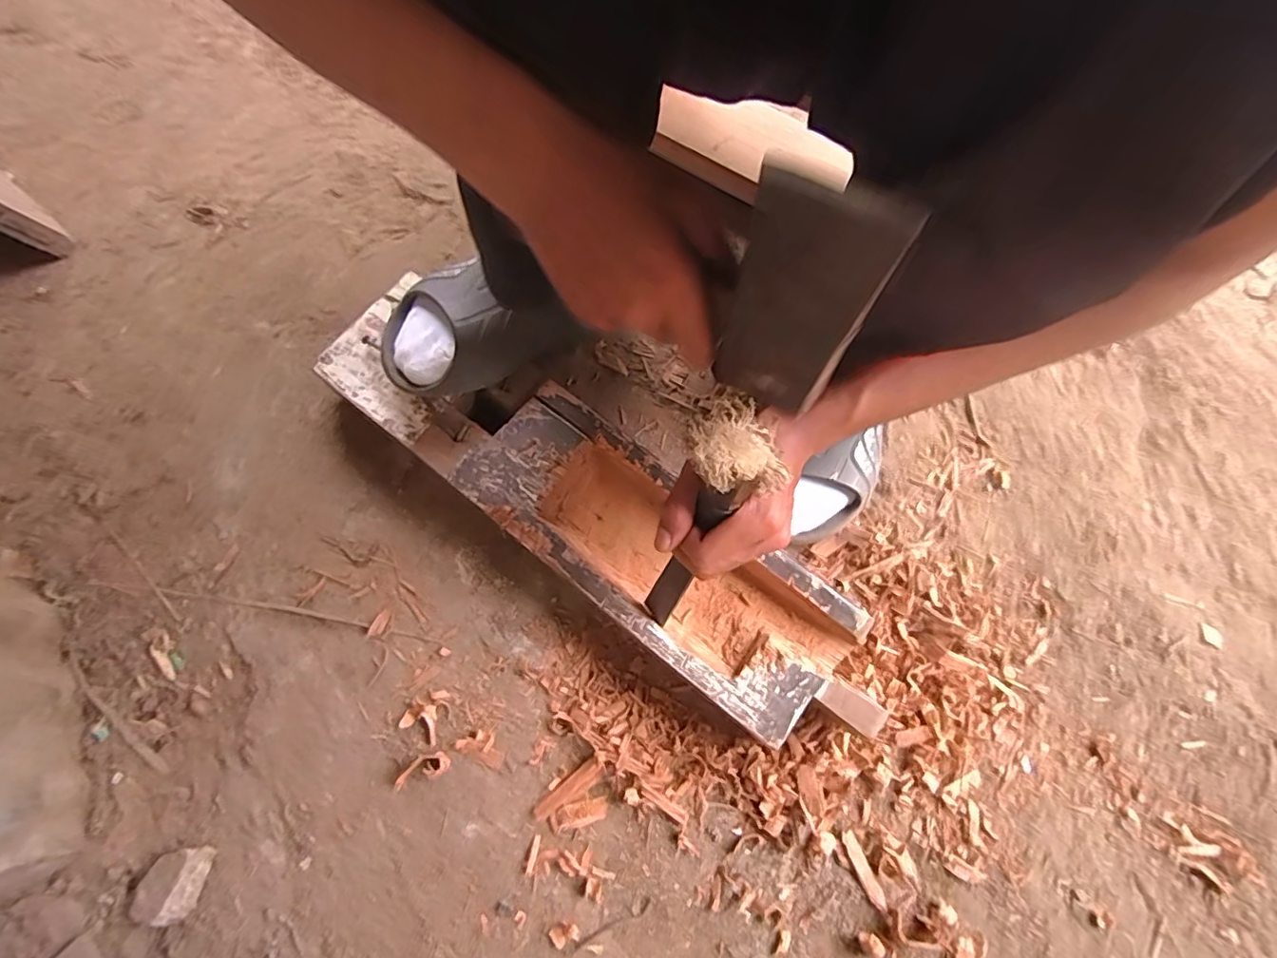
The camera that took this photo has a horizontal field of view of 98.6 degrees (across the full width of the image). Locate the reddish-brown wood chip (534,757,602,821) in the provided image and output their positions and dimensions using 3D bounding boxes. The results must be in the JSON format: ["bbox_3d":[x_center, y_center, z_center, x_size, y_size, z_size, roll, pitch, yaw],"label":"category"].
[{"bbox_3d":[-0.060,0.265,0.469,0.066,0.006,0.017,-36,75,-10],"label":"reddish-brown wood chip"}]

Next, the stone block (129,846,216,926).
[{"bbox_3d":[-0.386,0.330,0.449,0.055,0.023,0.053,8,72,3],"label":"stone block"}]

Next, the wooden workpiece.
[{"bbox_3d":[-0.049,0.015,0.518,0.569,0.064,0.146,36,76,12],"label":"wooden workpiece"}]

